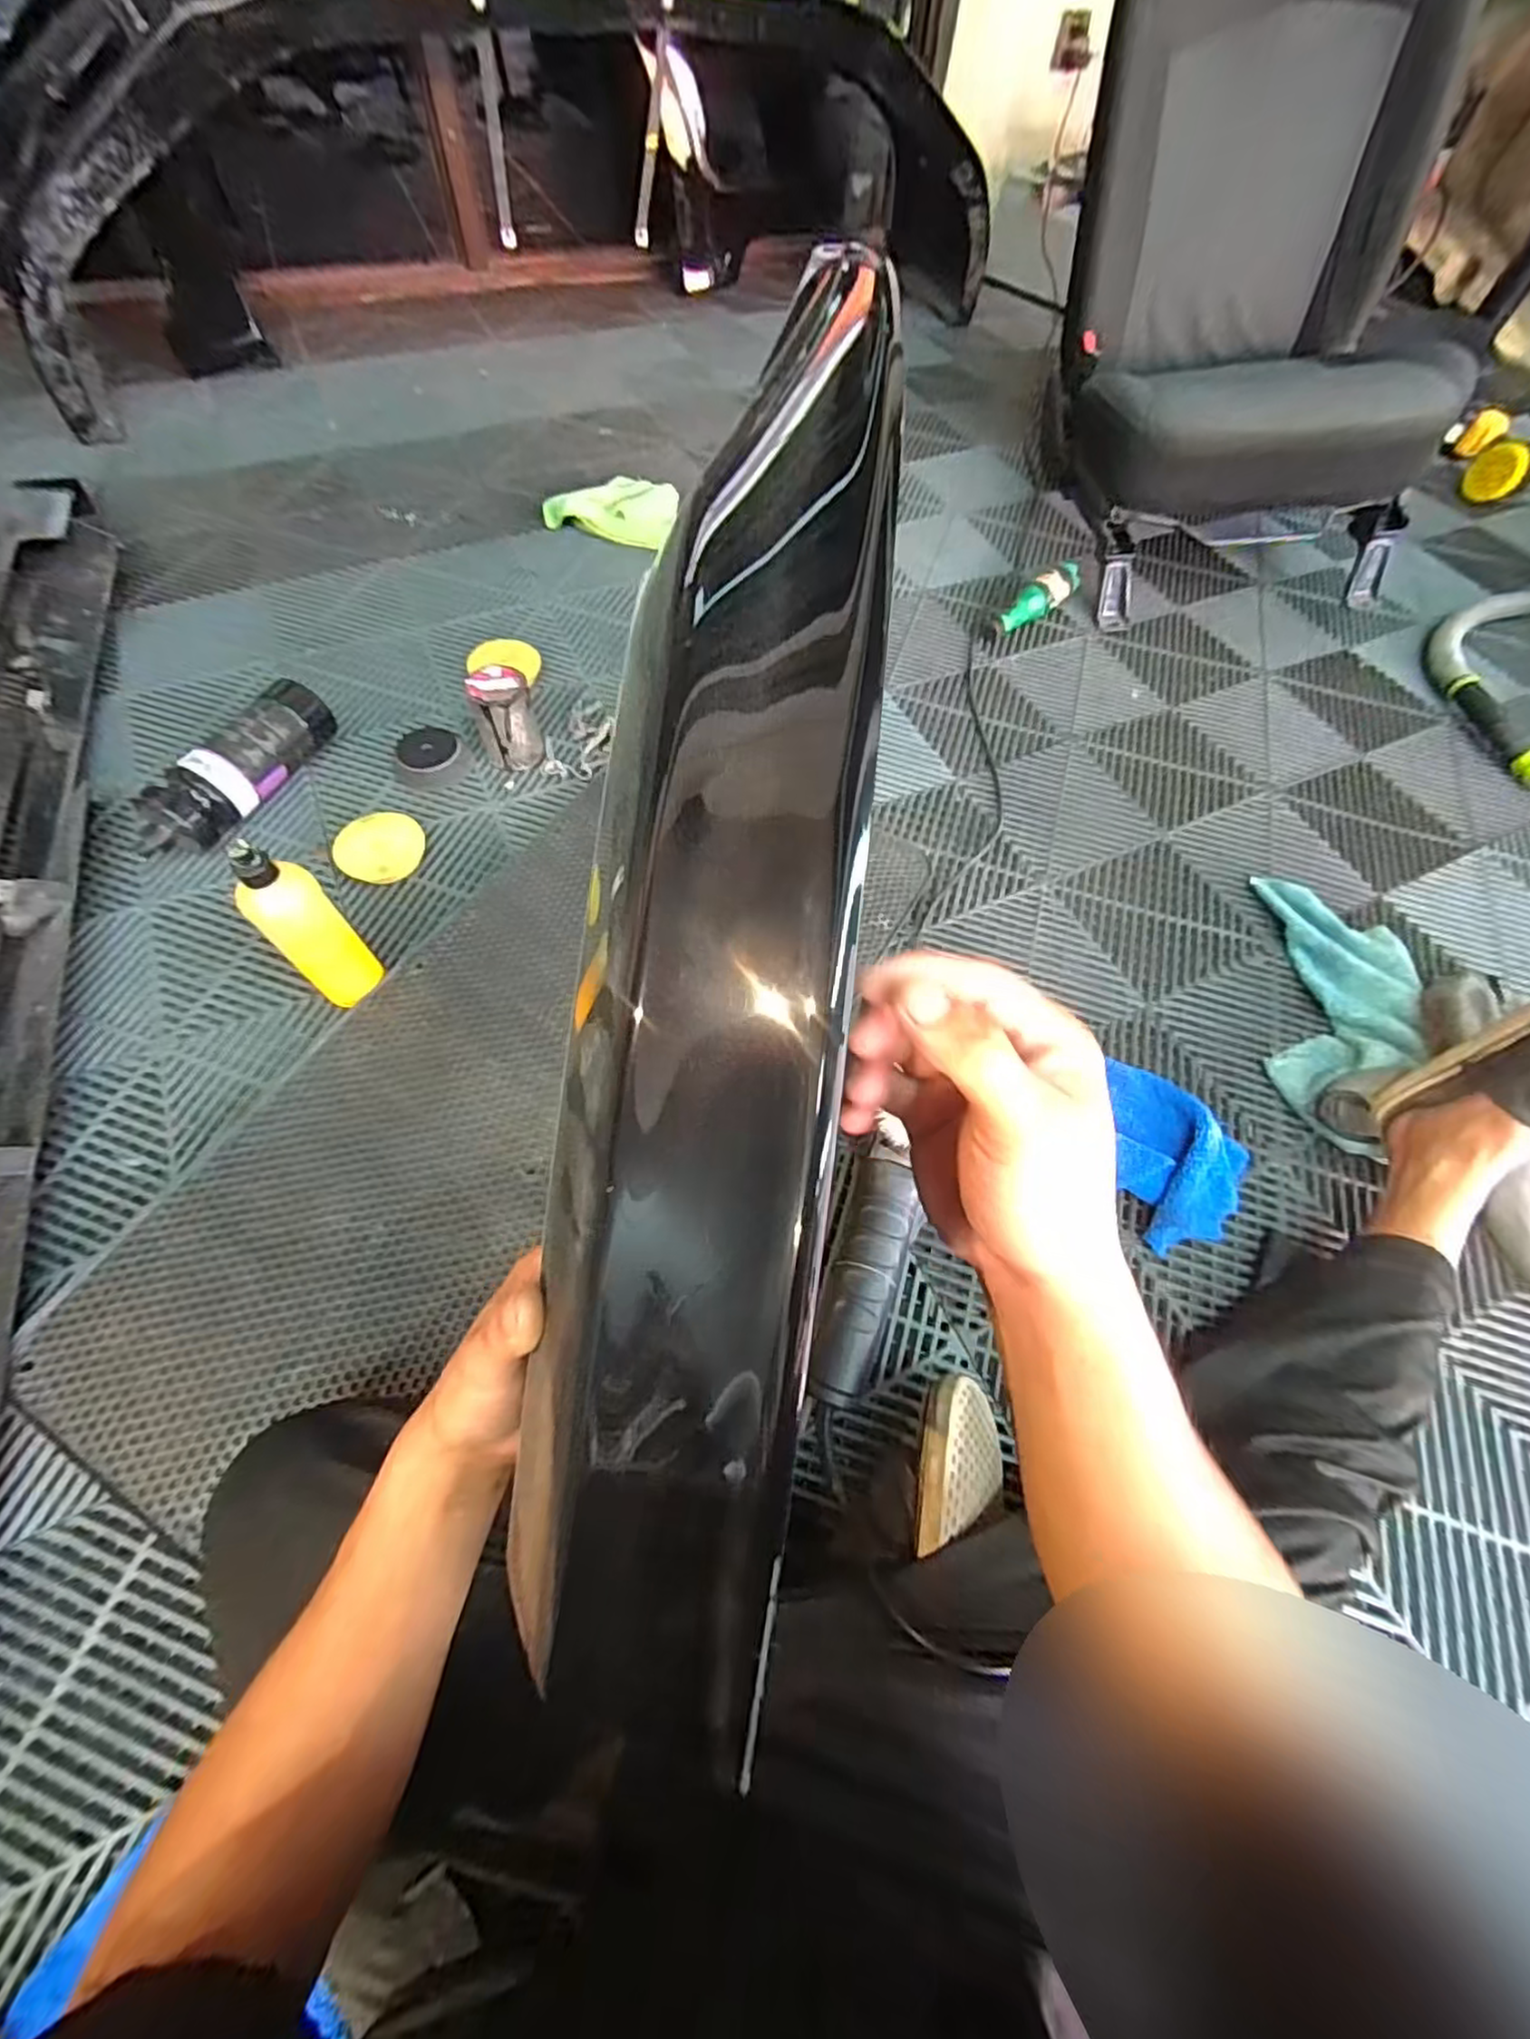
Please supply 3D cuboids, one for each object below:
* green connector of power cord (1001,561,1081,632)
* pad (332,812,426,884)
[{"bbox_3d":[0.443,-0.677,1.115,0.050,0.053,0.180,41,69,17],"label":"green connector of power cord"},{"bbox_3d":[-0.466,-0.209,0.837,0.101,0.033,0.099,-39,71,-19],"label":"pad"}]

